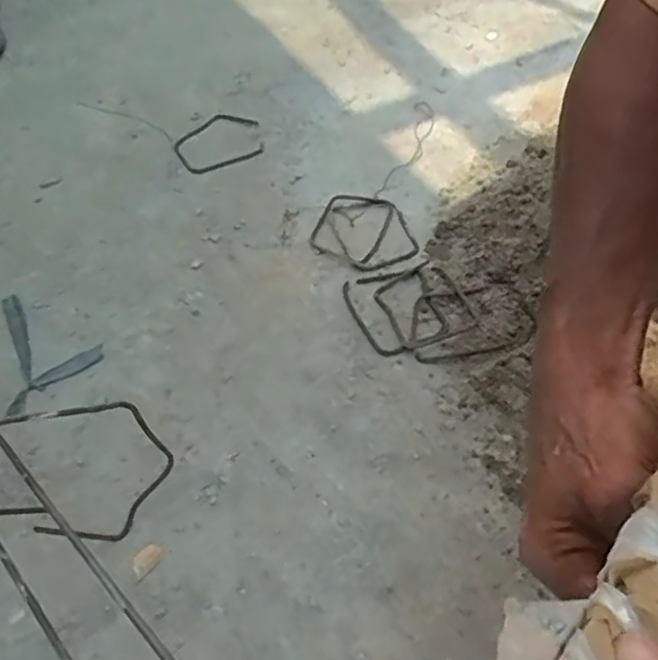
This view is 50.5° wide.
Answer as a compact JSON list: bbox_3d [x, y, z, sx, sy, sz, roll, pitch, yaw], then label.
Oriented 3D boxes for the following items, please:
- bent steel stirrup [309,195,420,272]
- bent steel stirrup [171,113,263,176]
[{"bbox_3d":[0.031,-0.109,0.754,0.103,0.007,0.127,-16,49,-8],"label":"bent steel stirrup"},{"bbox_3d":[-0.142,-0.240,0.889,0.113,0.011,0.111,-3,49,3],"label":"bent steel stirrup"}]

